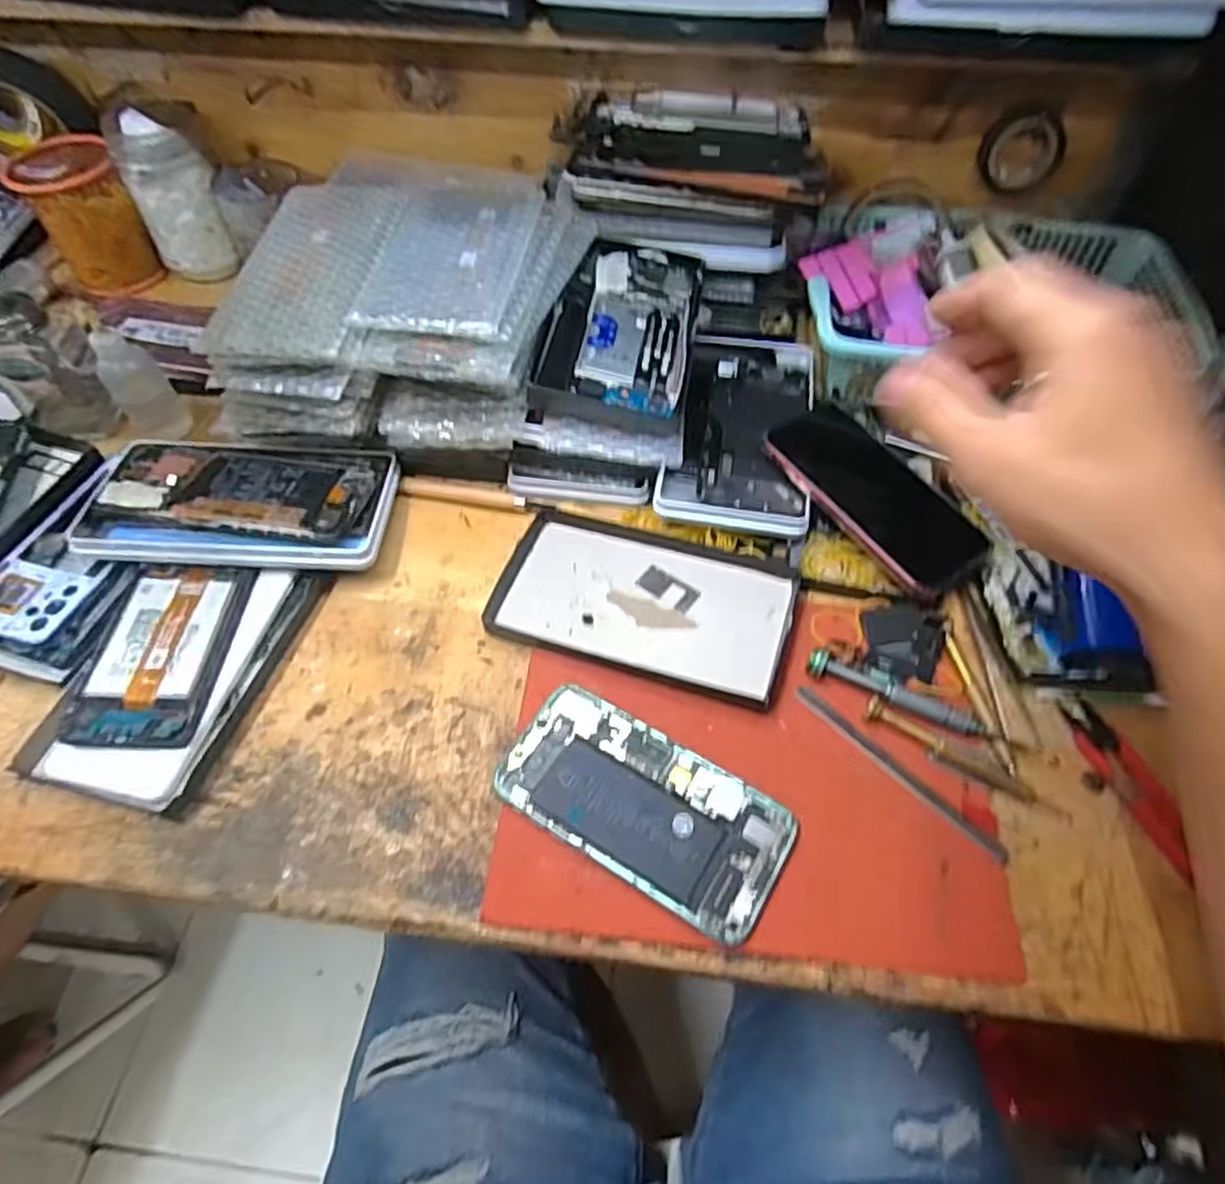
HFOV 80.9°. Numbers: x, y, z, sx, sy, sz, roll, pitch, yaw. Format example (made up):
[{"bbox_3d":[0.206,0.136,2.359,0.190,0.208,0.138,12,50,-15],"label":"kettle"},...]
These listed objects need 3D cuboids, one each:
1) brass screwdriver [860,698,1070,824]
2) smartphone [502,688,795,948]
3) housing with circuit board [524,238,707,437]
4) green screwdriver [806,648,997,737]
[{"bbox_3d":[0.192,0.091,0.390,0.113,0.009,0.013,28,60,18],"label":"brass screwdriver"},{"bbox_3d":[0.016,0.110,0.375,0.148,0.008,0.073,27,60,18],"label":"smartphone"},{"bbox_3d":[0.008,-0.184,0.508,0.100,0.028,0.174,8,56,6],"label":"housing with circuit board"},{"bbox_3d":[0.163,0.059,0.409,0.105,0.011,0.016,23,59,15],"label":"green screwdriver"}]

